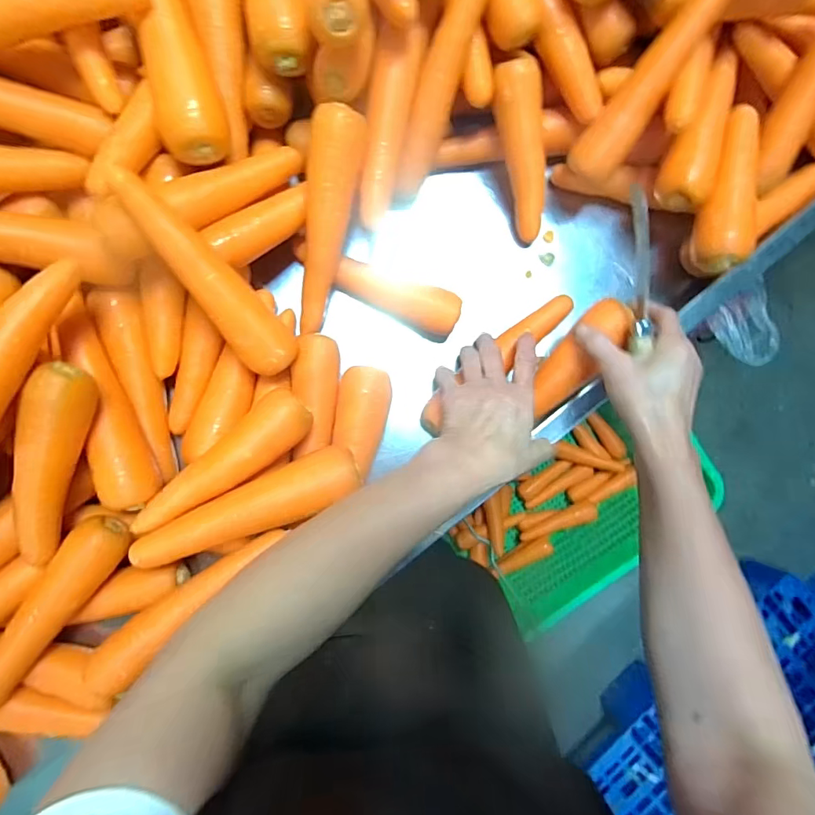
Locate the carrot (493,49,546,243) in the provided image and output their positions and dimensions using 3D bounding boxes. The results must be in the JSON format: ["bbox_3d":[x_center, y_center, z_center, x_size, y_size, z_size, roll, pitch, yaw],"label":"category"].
[{"bbox_3d":[0.109,-0.244,0.461,0.041,0.032,0.156,-16,117,-5],"label":"carrot"}]

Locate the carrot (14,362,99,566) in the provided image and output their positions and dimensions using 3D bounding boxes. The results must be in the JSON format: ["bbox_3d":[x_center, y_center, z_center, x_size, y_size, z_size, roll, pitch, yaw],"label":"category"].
[{"bbox_3d":[-0.286,0.048,0.384,0.038,0.039,0.168,16,101,-4],"label":"carrot"}]

